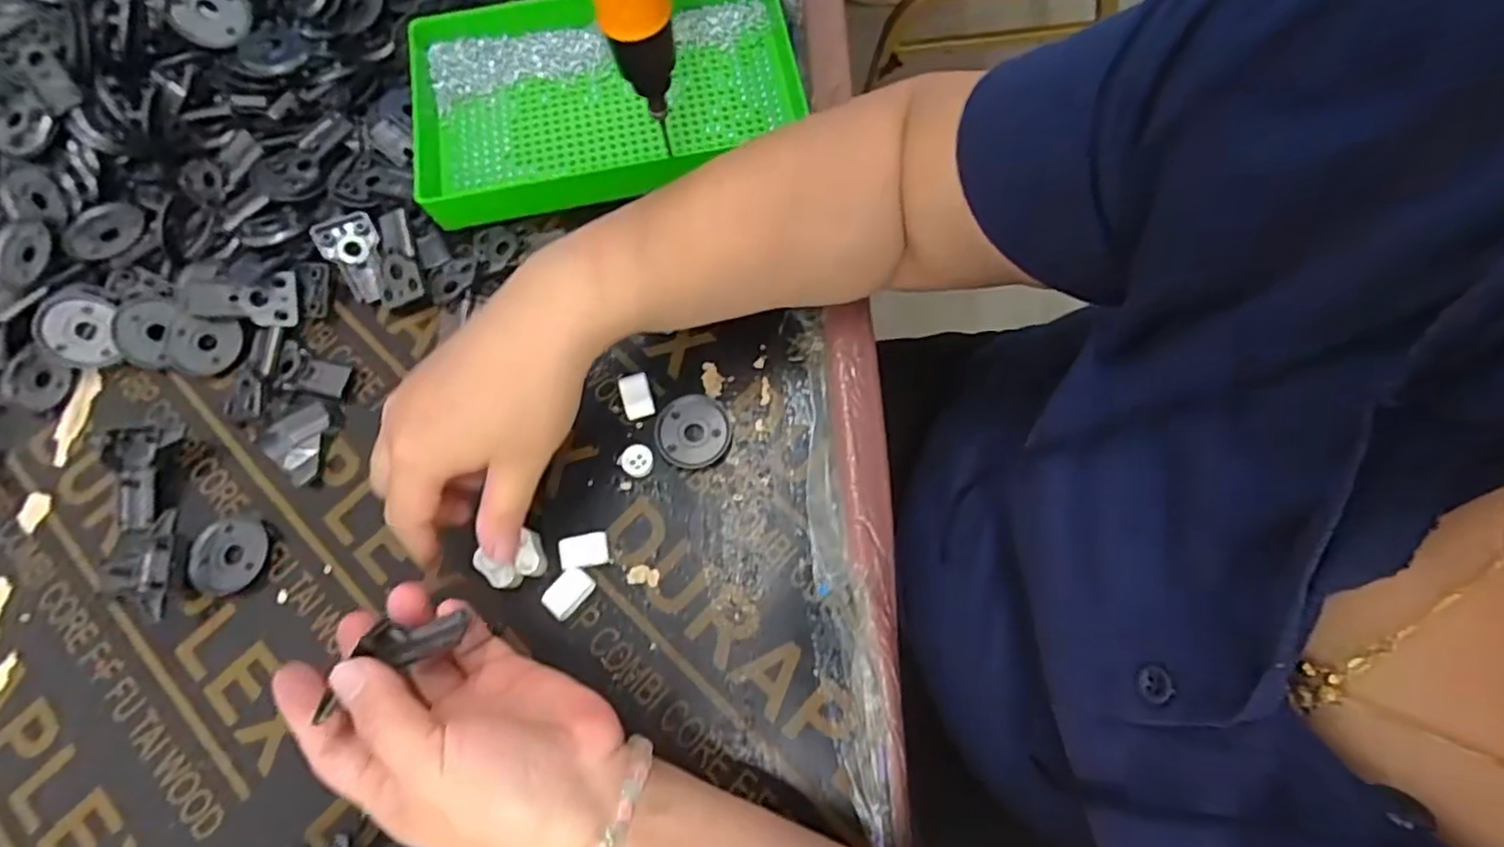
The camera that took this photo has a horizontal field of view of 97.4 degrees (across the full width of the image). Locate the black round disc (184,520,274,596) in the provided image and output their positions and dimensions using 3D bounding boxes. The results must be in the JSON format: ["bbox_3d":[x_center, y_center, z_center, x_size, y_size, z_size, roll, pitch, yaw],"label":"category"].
[{"bbox_3d":[-0.296,0.075,0.374,0.039,0.007,0.041,-1,72,2],"label":"black round disc"}]

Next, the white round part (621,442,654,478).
[{"bbox_3d":[-0.066,0.021,0.383,0.018,0.004,0.020,-34,74,-9],"label":"white round part"}]

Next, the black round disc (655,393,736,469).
[{"bbox_3d":[-0.034,0.004,0.387,0.043,0.006,0.043,-1,72,2],"label":"black round disc"}]

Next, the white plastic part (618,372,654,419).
[{"bbox_3d":[-0.068,-0.018,0.390,0.017,0.011,0.029,-16,72,-3],"label":"white plastic part"}]

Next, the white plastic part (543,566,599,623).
[{"bbox_3d":[-0.099,0.091,0.358,0.020,0.010,0.026,35,76,12],"label":"white plastic part"}]

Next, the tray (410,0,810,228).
[{"bbox_3d":[-0.098,-0.222,0.438,0.252,0.031,0.156,-10,72,-1],"label":"tray"}]

